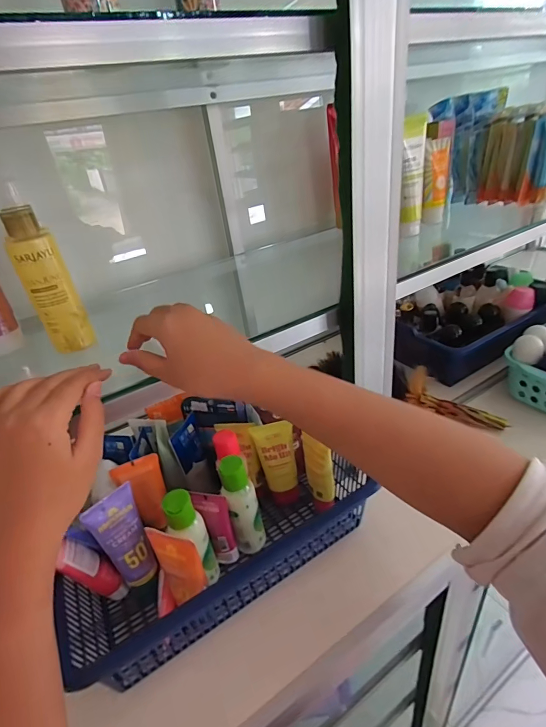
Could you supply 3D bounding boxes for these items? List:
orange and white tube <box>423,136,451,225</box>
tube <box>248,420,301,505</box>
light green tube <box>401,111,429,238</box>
[{"bbox_3d":[0.256,-0.283,0.593,0.037,0.121,0.035,6,35,20],"label":"orange and white tube"},{"bbox_3d":[0.005,0.130,0.467,0.049,0.127,0.024,-8,32,-1],"label":"tube"},{"bbox_3d":[0.204,-0.271,0.550,0.031,0.155,0.034,2,33,15],"label":"light green tube"}]

